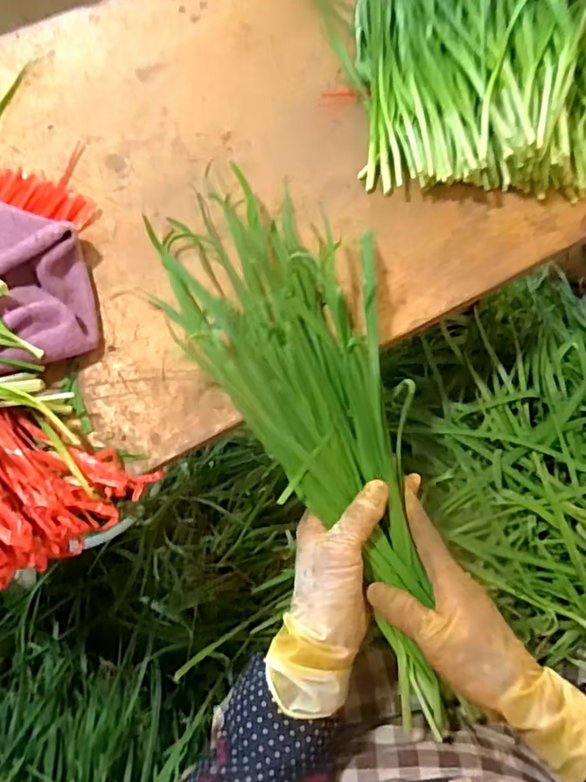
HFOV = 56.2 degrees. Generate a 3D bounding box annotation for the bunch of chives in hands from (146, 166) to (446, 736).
[{"bbox_3d":[0.032,0.028,0.403,0.146,0.047,0.399,-22,79,-9],"label":"bunch of chives in hands"}]

